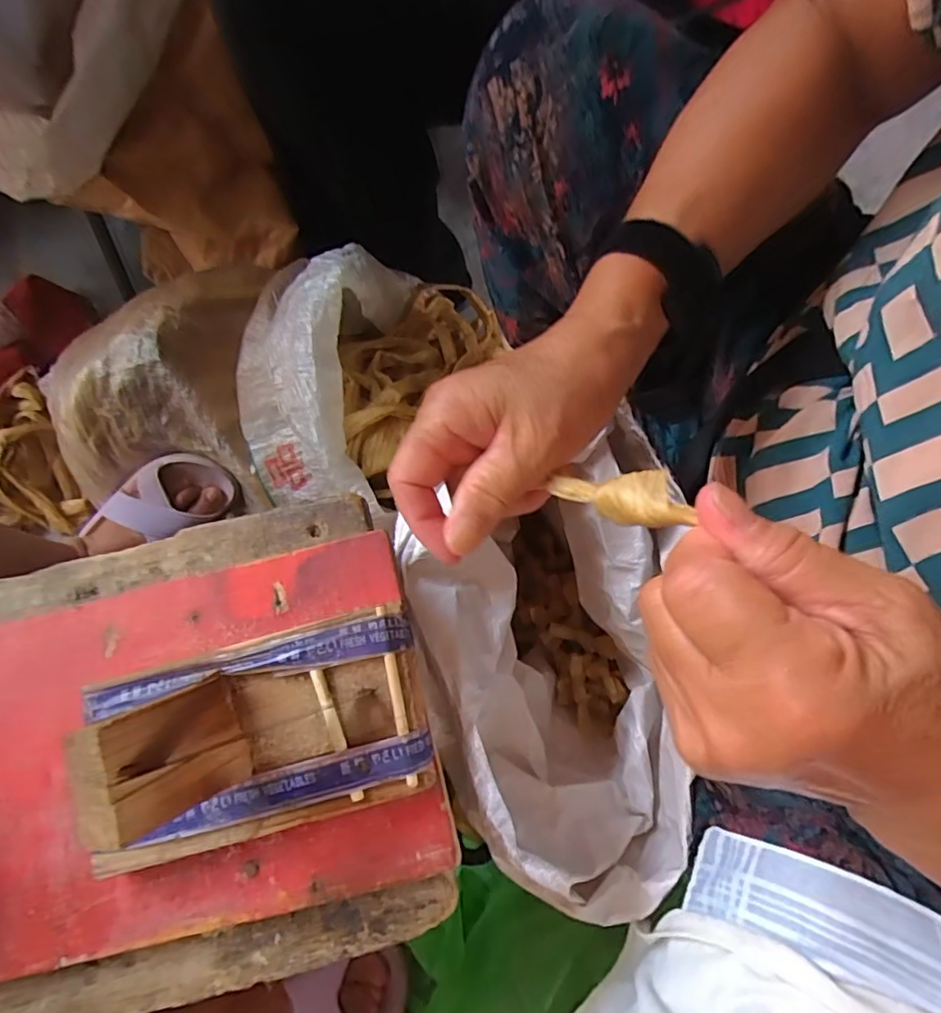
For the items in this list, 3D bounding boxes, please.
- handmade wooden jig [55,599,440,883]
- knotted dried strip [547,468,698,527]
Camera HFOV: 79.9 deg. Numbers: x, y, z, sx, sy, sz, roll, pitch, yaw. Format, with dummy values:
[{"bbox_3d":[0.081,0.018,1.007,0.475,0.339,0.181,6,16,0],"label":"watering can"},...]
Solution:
[{"bbox_3d":[-0.099,0.101,0.244,0.156,0.092,0.085,-15,75,-3],"label":"handmade wooden jig"},{"bbox_3d":[0.057,-0.005,0.210,0.059,0.007,0.021,13,70,47],"label":"knotted dried strip"}]

